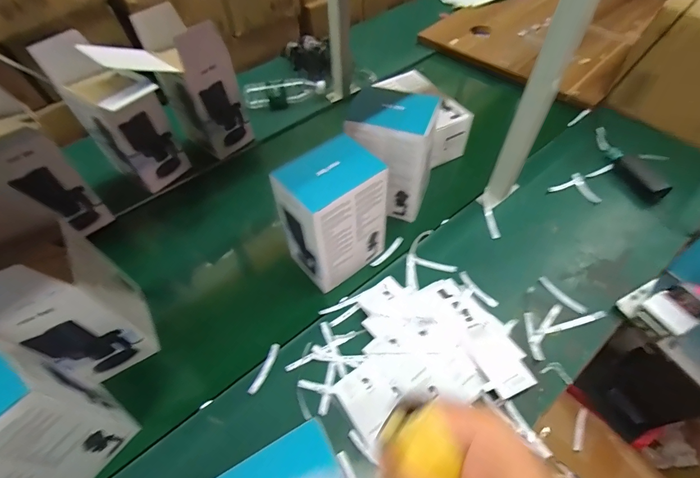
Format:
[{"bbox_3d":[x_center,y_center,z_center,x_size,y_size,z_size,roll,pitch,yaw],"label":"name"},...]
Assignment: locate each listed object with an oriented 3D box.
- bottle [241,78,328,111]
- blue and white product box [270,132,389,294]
[{"bbox_3d":[-0.190,-0.426,1.044,0.235,0.066,0.072,-7,51,-3],"label":"bottle"},{"bbox_3d":[-0.027,-0.031,0.649,0.154,0.254,0.106,-34,58,-23],"label":"blue and white product box"}]

